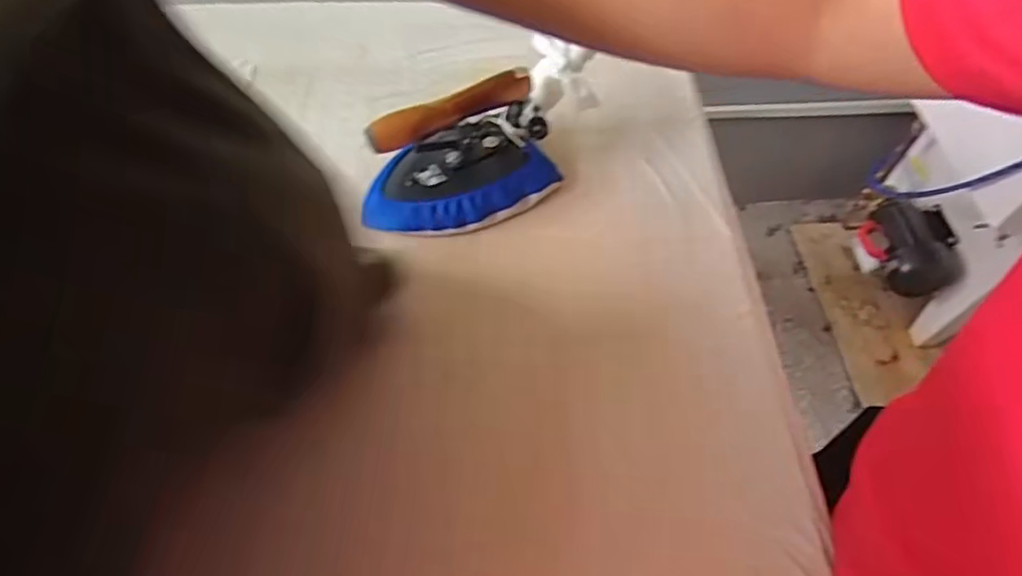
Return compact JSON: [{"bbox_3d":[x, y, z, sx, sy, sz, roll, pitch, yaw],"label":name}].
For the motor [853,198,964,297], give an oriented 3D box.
[{"bbox_3d":[0.920,-0.093,1.450,0.152,0.127,0.215,-3,57,-3],"label":"motor"}]

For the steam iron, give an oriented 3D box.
[{"bbox_3d":[-0.050,-0.129,0.616,0.203,0.121,0.098,-26,61,-17],"label":"steam iron"}]

